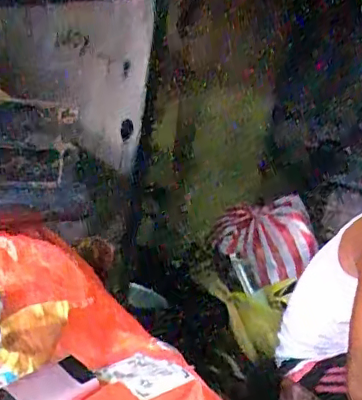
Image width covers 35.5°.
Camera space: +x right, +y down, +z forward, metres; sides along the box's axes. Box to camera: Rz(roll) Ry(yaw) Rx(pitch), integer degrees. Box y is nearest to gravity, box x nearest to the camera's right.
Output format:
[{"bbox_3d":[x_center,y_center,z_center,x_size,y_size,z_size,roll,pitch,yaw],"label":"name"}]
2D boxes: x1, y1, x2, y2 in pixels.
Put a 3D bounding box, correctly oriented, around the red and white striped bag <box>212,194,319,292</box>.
[{"bbox_3d":[0.268,0.134,1.778,0.152,0.253,0.409,15,11,41],"label":"red and white striped bag"}]

